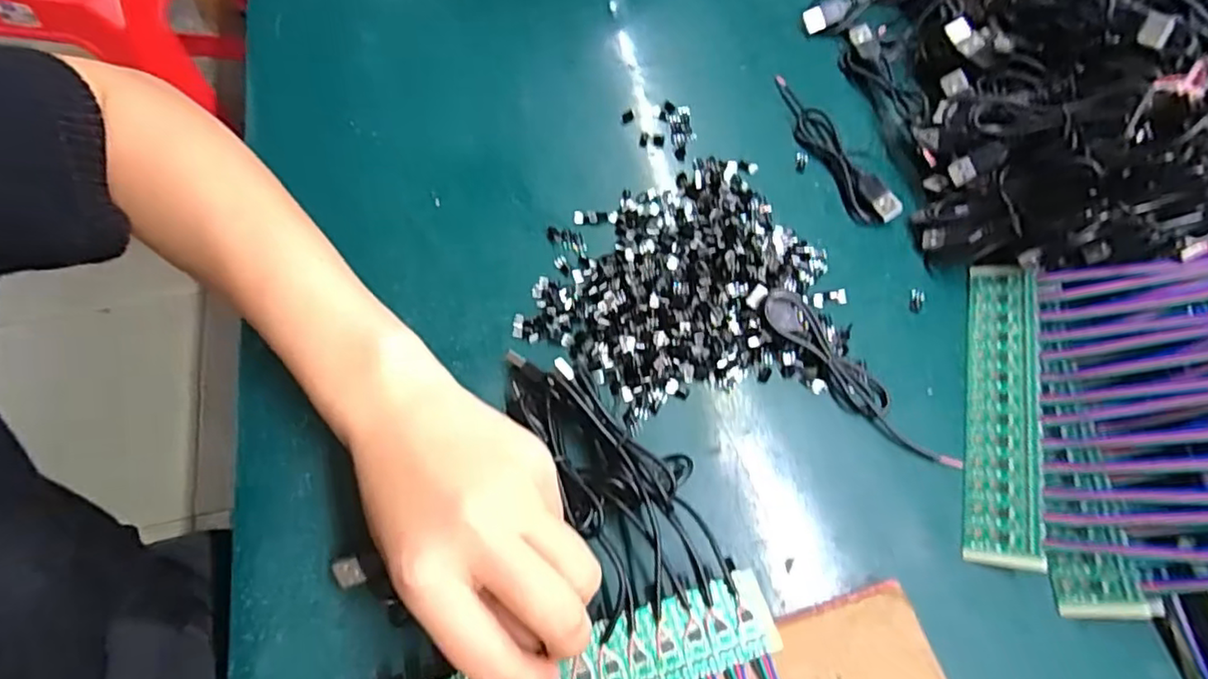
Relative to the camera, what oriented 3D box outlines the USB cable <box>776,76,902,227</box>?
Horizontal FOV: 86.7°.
[{"bbox_3d":[0.139,-0.121,0.401,0.021,0.012,0.124,-22,67,-12],"label":"USB cable"}]

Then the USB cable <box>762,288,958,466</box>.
[{"bbox_3d":[0.131,0.020,0.329,0.024,0.019,0.121,-37,71,-18],"label":"USB cable"}]

